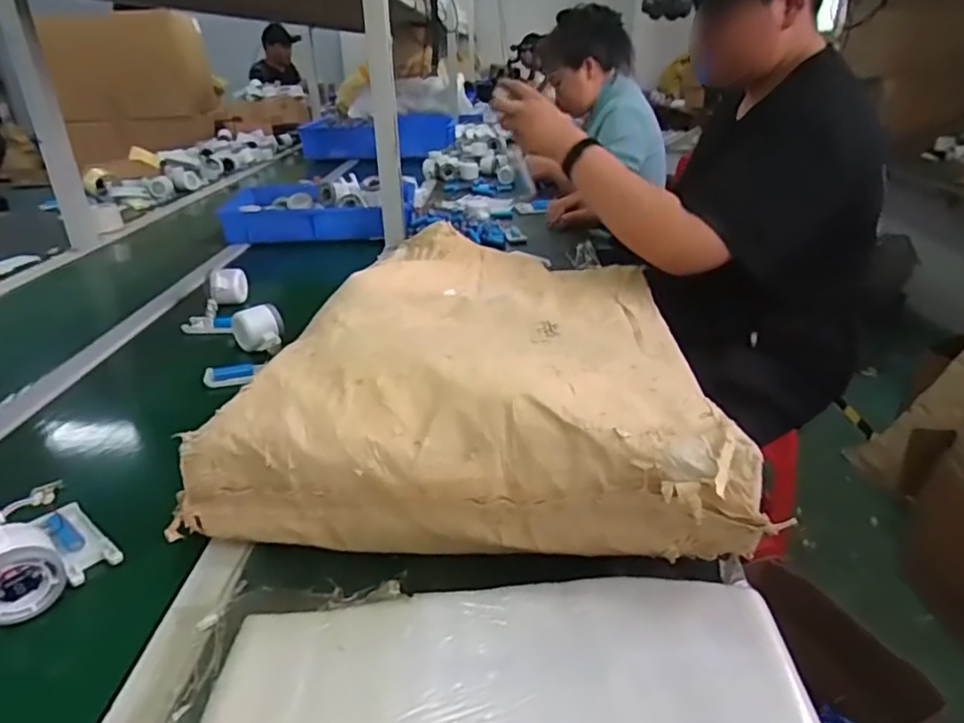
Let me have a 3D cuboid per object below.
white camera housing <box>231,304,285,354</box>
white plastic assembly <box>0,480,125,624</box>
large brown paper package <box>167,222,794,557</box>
[{"bbox_3d":[-0.310,-0.042,0.848,0.066,0.051,0.065,-9,28,-18],"label":"white camera housing"},{"bbox_3d":[-0.363,0.135,0.486,0.095,0.081,0.093,21,36,34],"label":"white plastic assembly"},{"bbox_3d":[0.027,-0.056,0.746,0.423,0.123,0.690,3,30,8],"label":"large brown paper package"}]

